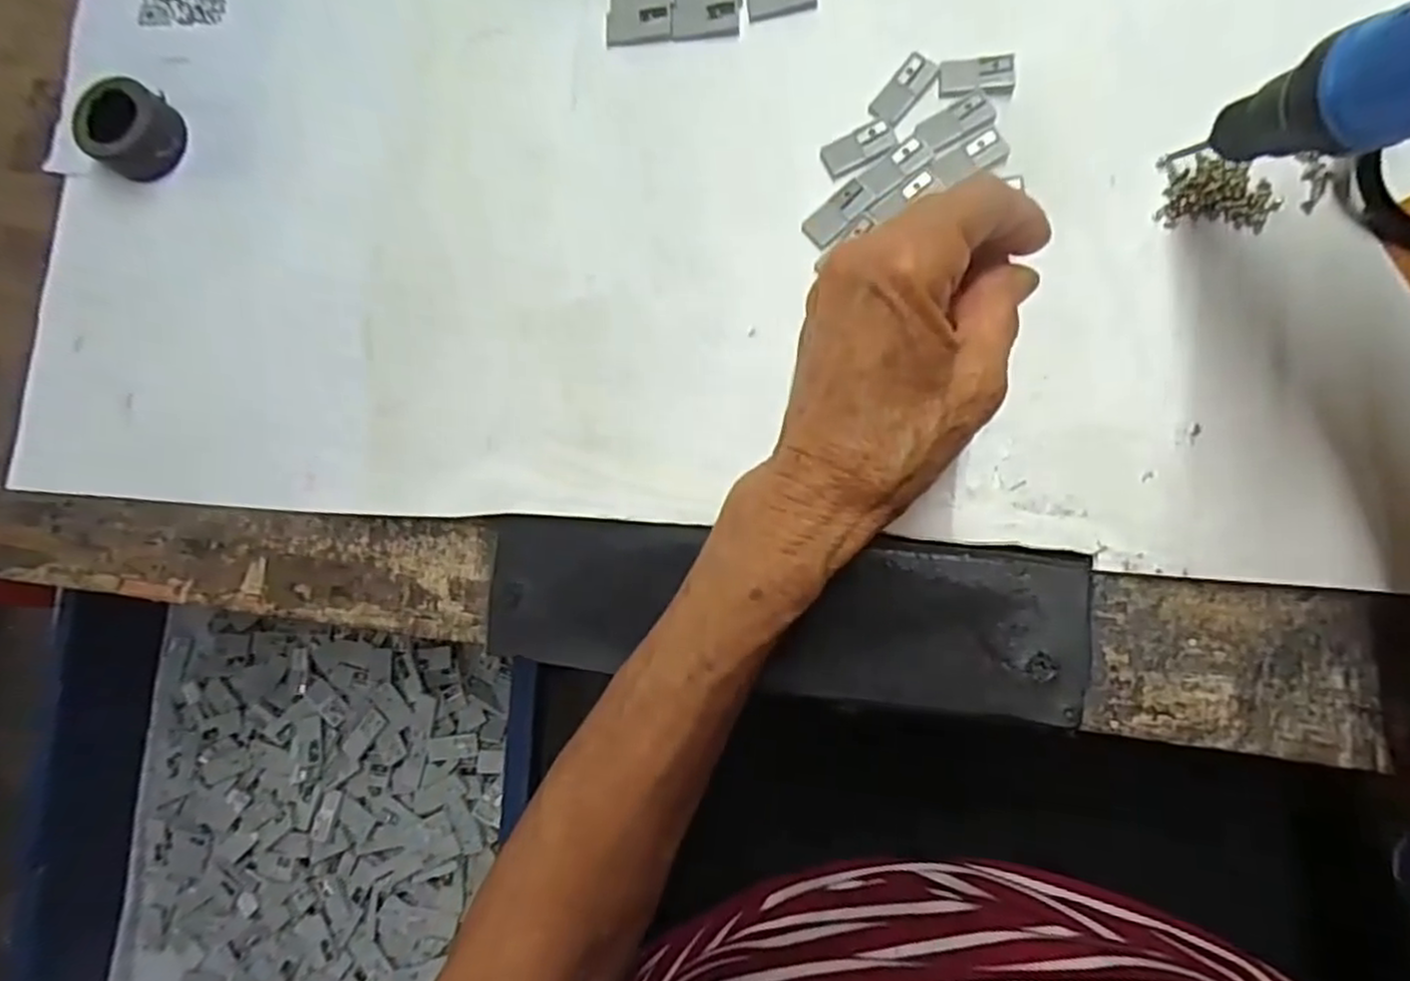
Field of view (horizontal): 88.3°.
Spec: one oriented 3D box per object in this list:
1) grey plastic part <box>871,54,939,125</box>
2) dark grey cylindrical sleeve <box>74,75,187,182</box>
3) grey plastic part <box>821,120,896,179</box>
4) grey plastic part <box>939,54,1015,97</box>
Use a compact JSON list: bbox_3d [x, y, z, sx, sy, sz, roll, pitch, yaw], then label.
[{"bbox_3d":[0.079,-0.159,0.286,0.013,0.004,0.029,39,88,10],"label":"grey plastic part"},{"bbox_3d":[-0.251,-0.158,0.319,0.039,0.023,0.037,-1,82,6],"label":"dark grey cylindrical sleeve"},{"bbox_3d":[0.060,-0.136,0.285,0.028,0.004,0.015,-24,81,3],"label":"grey plastic part"},{"bbox_3d":[0.106,-0.162,0.283,0.028,0.004,0.015,-1,82,6],"label":"grey plastic part"}]

